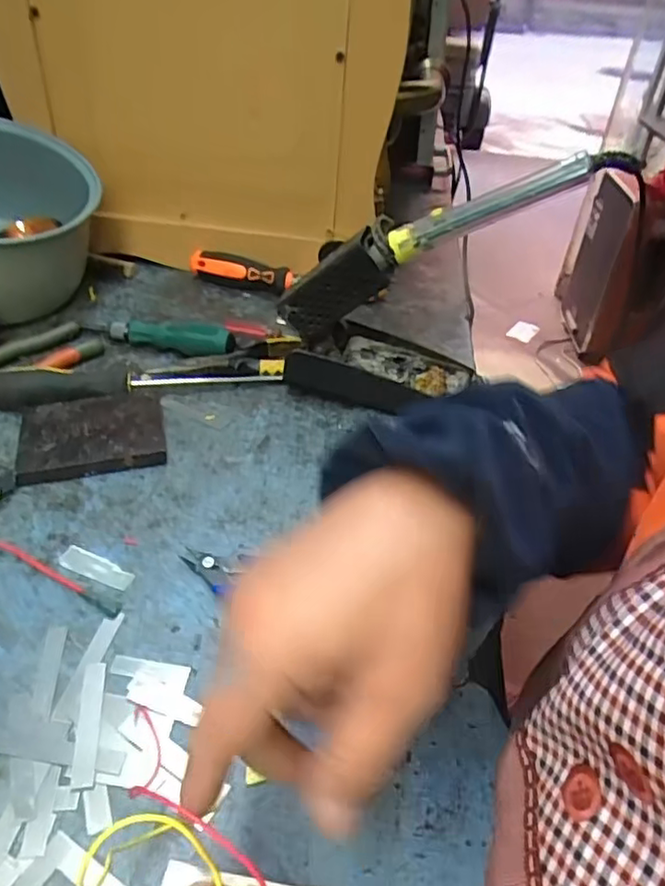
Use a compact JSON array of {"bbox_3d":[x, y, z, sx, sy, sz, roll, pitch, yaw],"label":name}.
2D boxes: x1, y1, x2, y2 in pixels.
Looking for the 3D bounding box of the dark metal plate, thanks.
[{"bbox_3d":[-0.186,-0.008,0.487,0.104,0.016,0.083,-8,43,-15],"label":"dark metal plate"}]

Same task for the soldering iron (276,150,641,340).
[{"bbox_3d":[0.077,-0.154,0.467,0.269,0.053,0.028,-21,36,21],"label":"soldering iron"}]

